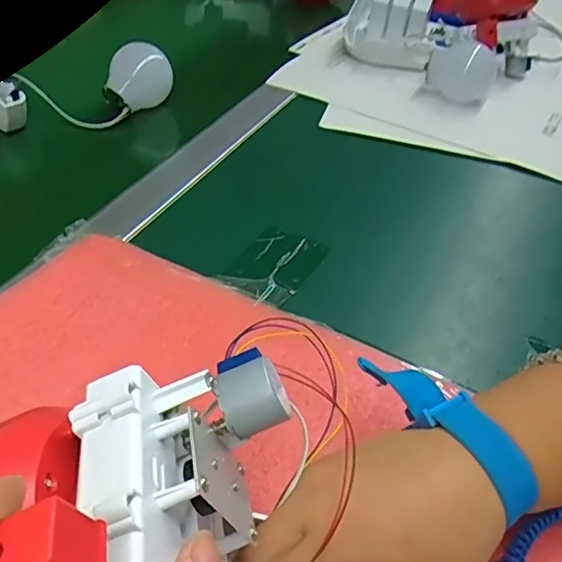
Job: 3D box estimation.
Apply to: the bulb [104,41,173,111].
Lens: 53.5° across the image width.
[{"bbox_3d":[-0.140,-0.206,0.558,0.061,0.042,0.066,-5,43,-10],"label":"bulb"}]

